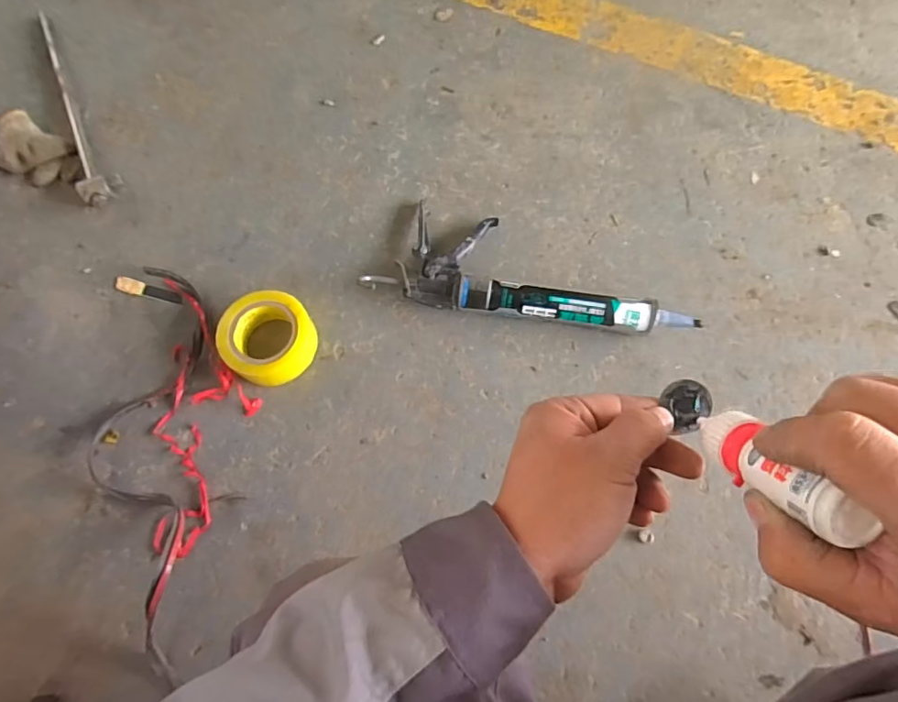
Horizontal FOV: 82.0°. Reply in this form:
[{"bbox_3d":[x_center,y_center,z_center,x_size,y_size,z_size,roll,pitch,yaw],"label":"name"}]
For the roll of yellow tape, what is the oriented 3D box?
[{"bbox_3d":[-0.234,-0.018,0.664,0.115,0.054,0.107,-1,70,2],"label":"roll of yellow tape"}]

